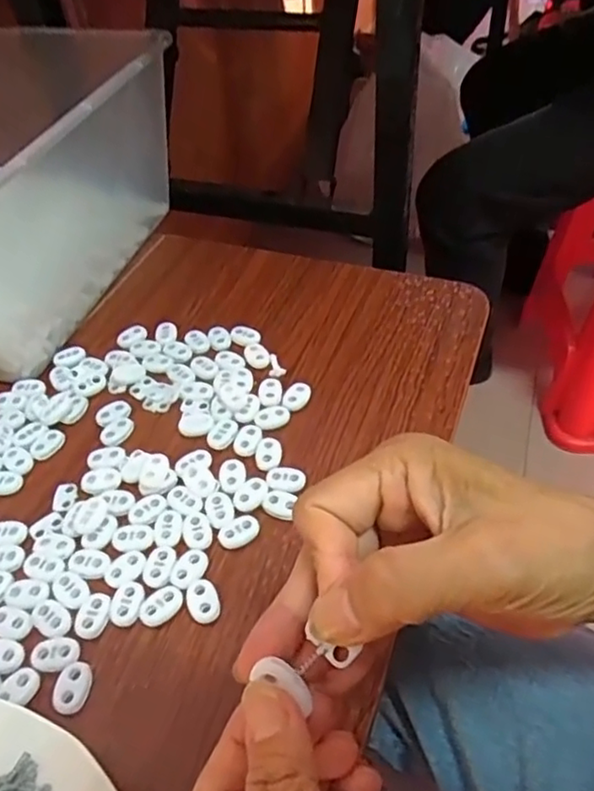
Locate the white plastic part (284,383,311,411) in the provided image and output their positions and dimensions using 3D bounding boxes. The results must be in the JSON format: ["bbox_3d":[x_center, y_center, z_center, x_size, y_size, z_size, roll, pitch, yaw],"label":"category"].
[{"bbox_3d":[0.000,0.001,0.411,0.015,0.005,0.022,17,50,20],"label":"white plastic part"}]

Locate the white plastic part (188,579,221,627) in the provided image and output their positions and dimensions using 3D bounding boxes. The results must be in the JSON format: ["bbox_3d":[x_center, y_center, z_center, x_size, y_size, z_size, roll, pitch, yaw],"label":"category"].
[{"bbox_3d":[-0.047,0.104,0.319,0.014,0.005,0.023,-18,47,-13],"label":"white plastic part"}]

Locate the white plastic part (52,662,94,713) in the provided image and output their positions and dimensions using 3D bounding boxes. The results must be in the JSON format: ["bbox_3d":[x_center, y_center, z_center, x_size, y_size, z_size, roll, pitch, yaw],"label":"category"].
[{"bbox_3d":[-0.104,0.135,0.294,0.016,0.004,0.023,4,47,9],"label":"white plastic part"}]

